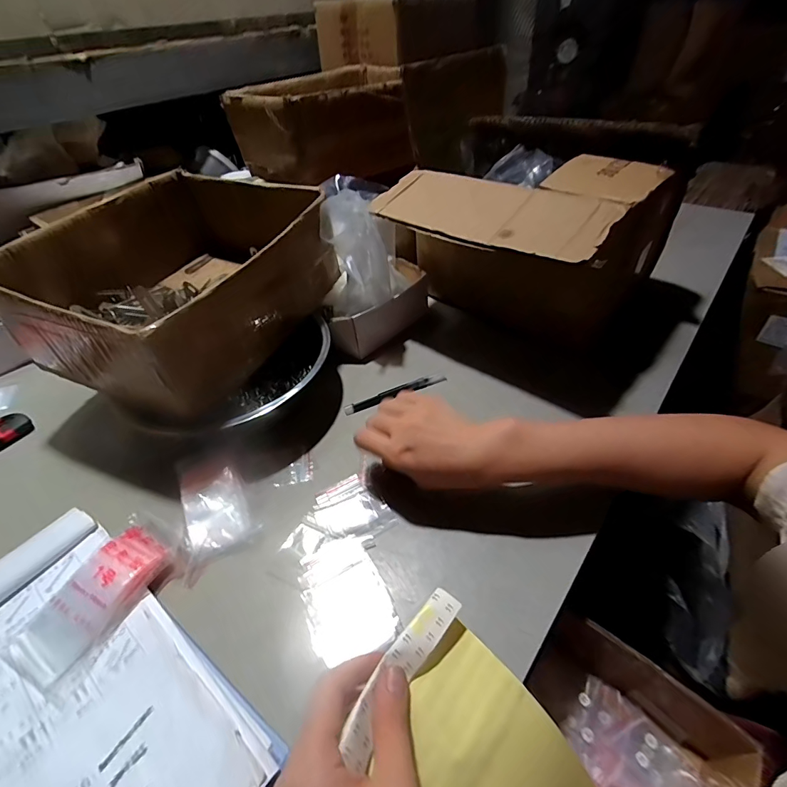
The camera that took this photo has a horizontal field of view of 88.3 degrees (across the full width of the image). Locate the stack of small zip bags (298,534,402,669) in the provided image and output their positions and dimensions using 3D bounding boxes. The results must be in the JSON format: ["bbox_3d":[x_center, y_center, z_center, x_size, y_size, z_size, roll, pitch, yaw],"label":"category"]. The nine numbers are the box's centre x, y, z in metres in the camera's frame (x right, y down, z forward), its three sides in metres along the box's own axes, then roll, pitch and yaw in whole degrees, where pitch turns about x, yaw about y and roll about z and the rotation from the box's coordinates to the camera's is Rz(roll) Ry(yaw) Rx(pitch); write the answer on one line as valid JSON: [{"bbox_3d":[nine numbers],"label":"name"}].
[{"bbox_3d":[-0.041,0.170,0.346,0.069,0.005,0.095,-16,45,-11],"label":"stack of small zip bags"}]

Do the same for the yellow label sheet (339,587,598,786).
[{"bbox_3d":[0.061,0.258,0.265,0.119,0.024,0.208,-36,88,-34],"label":"yellow label sheet"}]

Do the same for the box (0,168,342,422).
[{"bbox_3d":[-0.254,-0.143,0.499,0.274,0.139,0.313,14,47,19],"label":"box"}]

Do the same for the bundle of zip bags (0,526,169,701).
[{"bbox_3d":[-0.256,0.171,0.342,0.067,0.024,0.119,17,48,21],"label":"bundle of zip bags"}]

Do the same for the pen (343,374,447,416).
[{"bbox_3d":[0.004,-0.002,0.520,0.138,0.013,0.012,-20,46,-15],"label":"pen"}]

